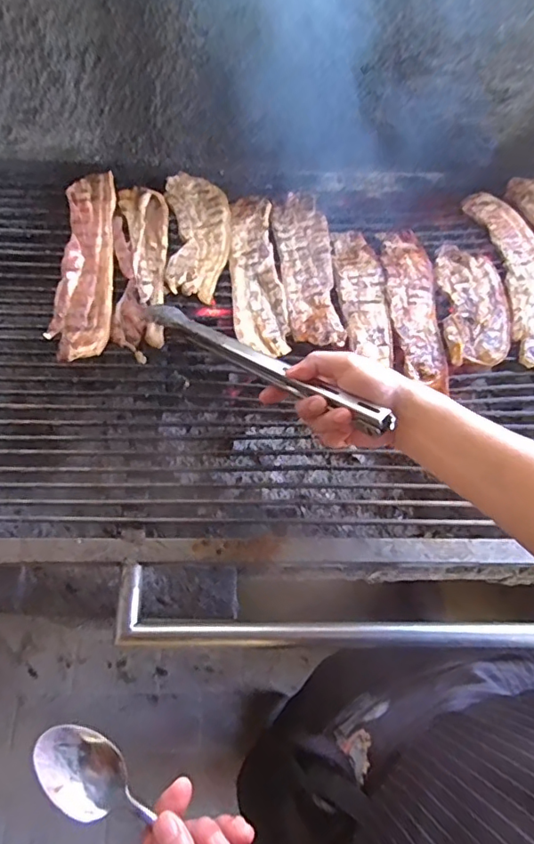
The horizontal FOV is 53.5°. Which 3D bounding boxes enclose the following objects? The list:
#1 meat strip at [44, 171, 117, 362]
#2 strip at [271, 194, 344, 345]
[{"bbox_3d":[-0.240,-0.218,0.712,0.073,0.011,0.304,-2,66,-3],"label":"meat strip"},{"bbox_3d":[0.056,-0.211,0.718,0.074,0.010,0.253,-6,66,-4],"label":"strip"}]

